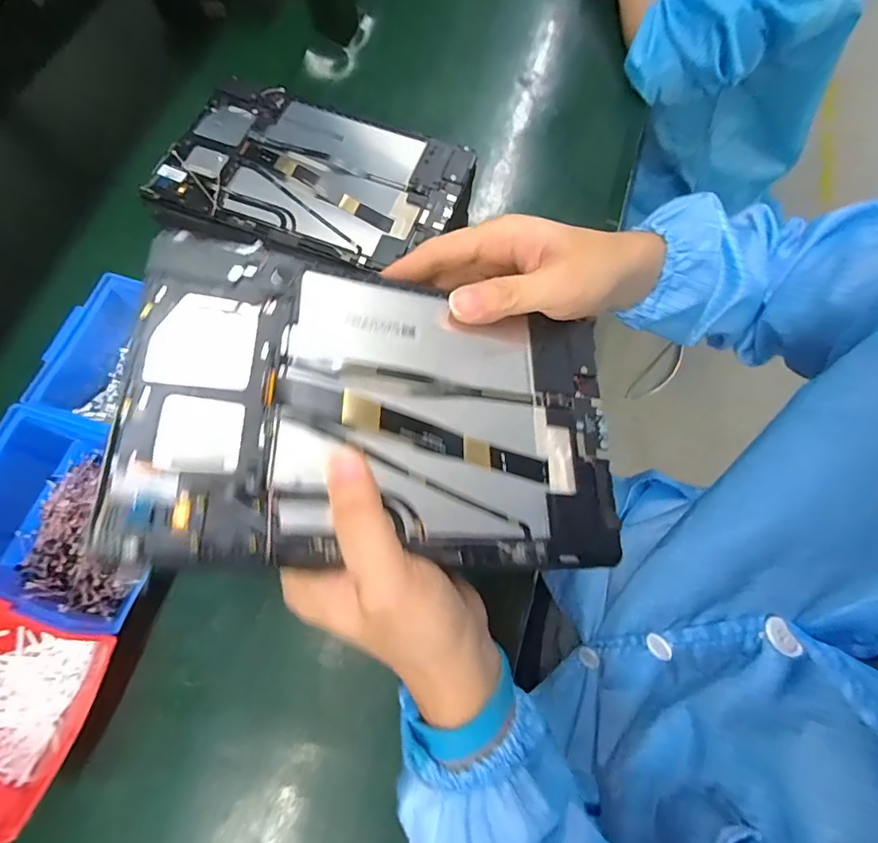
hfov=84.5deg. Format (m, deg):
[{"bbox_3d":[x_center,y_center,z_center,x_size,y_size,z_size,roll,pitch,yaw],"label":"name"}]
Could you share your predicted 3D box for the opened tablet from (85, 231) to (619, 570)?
[{"bbox_3d":[-0.019,-0.008,0.239,0.235,0.010,0.151,6,68,-19],"label":"opened tablet"}]

